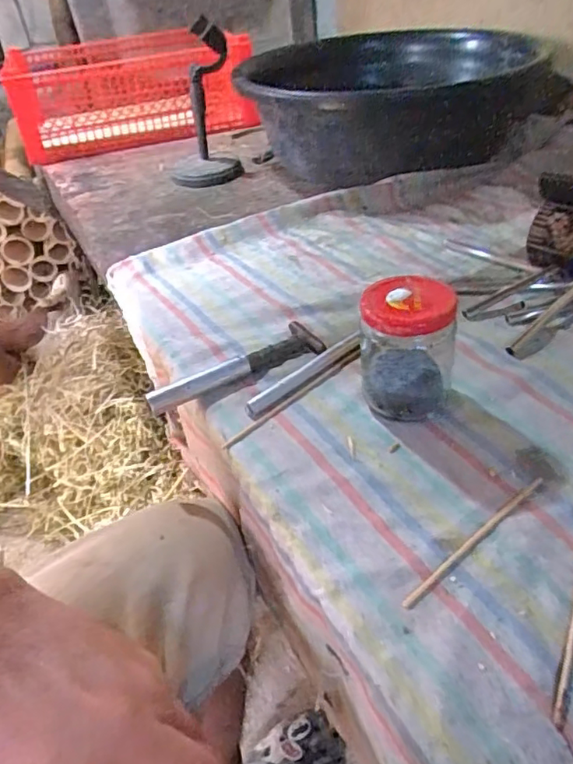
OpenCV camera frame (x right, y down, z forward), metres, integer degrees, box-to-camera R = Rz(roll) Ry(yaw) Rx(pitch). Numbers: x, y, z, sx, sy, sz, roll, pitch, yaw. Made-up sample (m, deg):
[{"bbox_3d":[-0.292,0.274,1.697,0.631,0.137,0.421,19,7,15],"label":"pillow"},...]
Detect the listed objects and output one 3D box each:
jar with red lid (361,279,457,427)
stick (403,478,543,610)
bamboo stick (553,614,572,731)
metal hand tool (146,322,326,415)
[{"bbox_3d":[0.089,-0.022,0.419,0.064,0.096,0.059,-3,37,3],"label":"jar with red lid"},{"bbox_3d":[0.115,0.094,0.344,0.129,0.004,0.006,-29,43,-28],"label":"stick"},{"bbox_3d":[0.148,0.129,0.294,0.005,0.006,0.097,15,42,24],"label":"bamboo stick"},{"bbox_3d":[-0.045,-0.016,0.489,0.159,0.019,0.045,-22,40,-21],"label":"metal hand tool"}]

